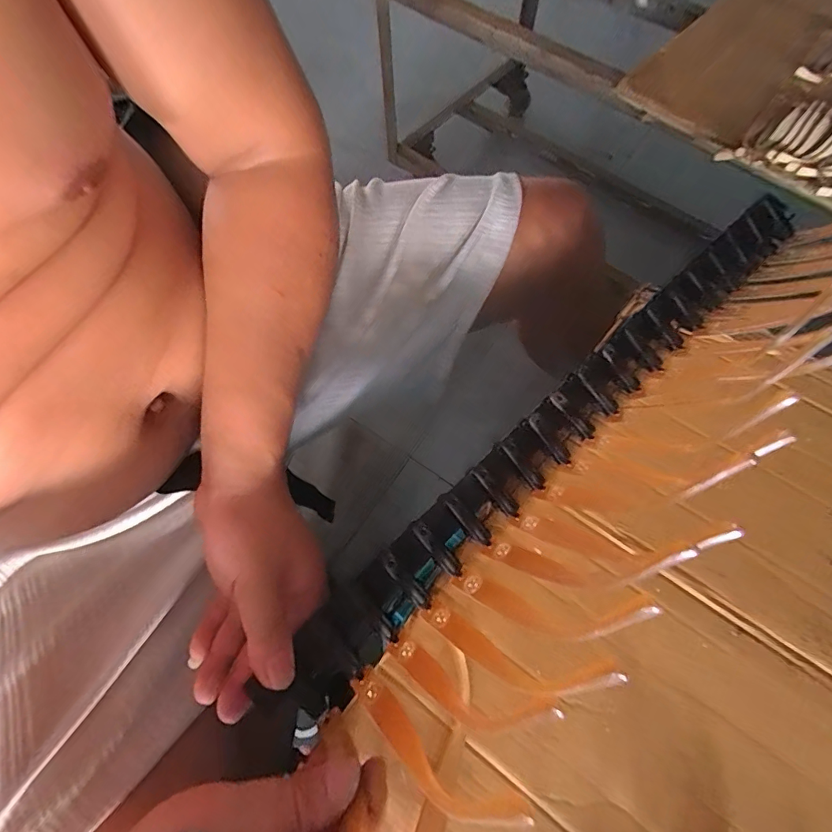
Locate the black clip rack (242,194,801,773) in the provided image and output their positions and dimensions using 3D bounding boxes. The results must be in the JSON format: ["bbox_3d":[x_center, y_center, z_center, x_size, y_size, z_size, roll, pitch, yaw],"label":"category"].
[{"bbox_3d":[0.122,-0.006,0.340,0.571,0.029,0.046,-41,71,-17],"label":"black clip rack"}]

